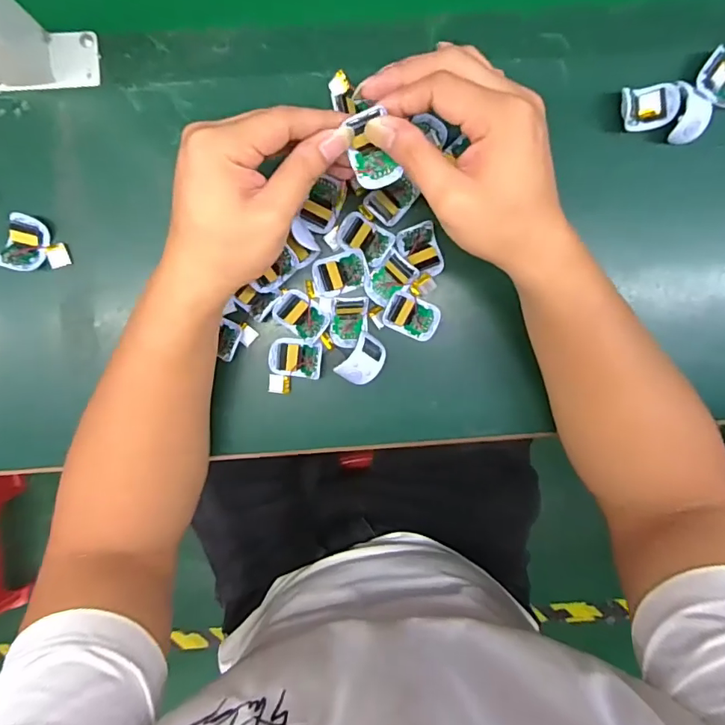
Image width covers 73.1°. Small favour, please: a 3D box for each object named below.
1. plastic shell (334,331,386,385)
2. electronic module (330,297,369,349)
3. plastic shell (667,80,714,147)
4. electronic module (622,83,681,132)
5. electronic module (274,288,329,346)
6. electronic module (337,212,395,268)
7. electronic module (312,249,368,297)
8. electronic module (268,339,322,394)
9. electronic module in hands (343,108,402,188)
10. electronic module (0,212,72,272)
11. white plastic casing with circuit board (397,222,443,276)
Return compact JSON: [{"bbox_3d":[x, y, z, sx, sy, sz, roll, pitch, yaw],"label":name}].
[{"bbox_3d":[0.001,-0.001,0.384,0.030,0.013,0.039,35,95,-28],"label":"plastic shell"},{"bbox_3d":[-0.010,-0.032,0.382,0.028,0.013,0.039,5,95,-1],"label":"electronic module"},{"bbox_3d":[0.251,-0.188,0.374,0.028,0.018,0.040,7,94,-1],"label":"plastic shell"},{"bbox_3d":[0.218,-0.196,0.375,0.040,0.019,0.030,-8,95,0],"label":"electronic module"},{"bbox_3d":[-0.048,-0.036,0.382,0.043,0.007,0.029,39,93,-3],"label":"electronic module"},{"bbox_3d":[0.002,-0.095,0.377,0.042,0.013,0.029,33,94,-3],"label":"electronic module"},{"bbox_3d":[-0.018,-0.070,0.380,0.042,0.009,0.029,-18,94,1],"label":"electronic module"},{"bbox_3d":[-0.053,0.004,0.387,0.041,0.015,0.044,3,95,-1],"label":"electronic module"},{"bbox_3d":[0.006,-0.125,0.292,0.026,0.021,0.038,-25,95,3],"label":"electronic module in hands"},{"bbox_3d":[-0.255,-0.092,0.378,0.043,0.022,0.042,5,95,-1],"label":"electronic module"},{"bbox_3d":[0.045,-0.086,0.380,0.031,0.007,0.039,-20,95,2],"label":"white plastic casing with circuit board"}]

